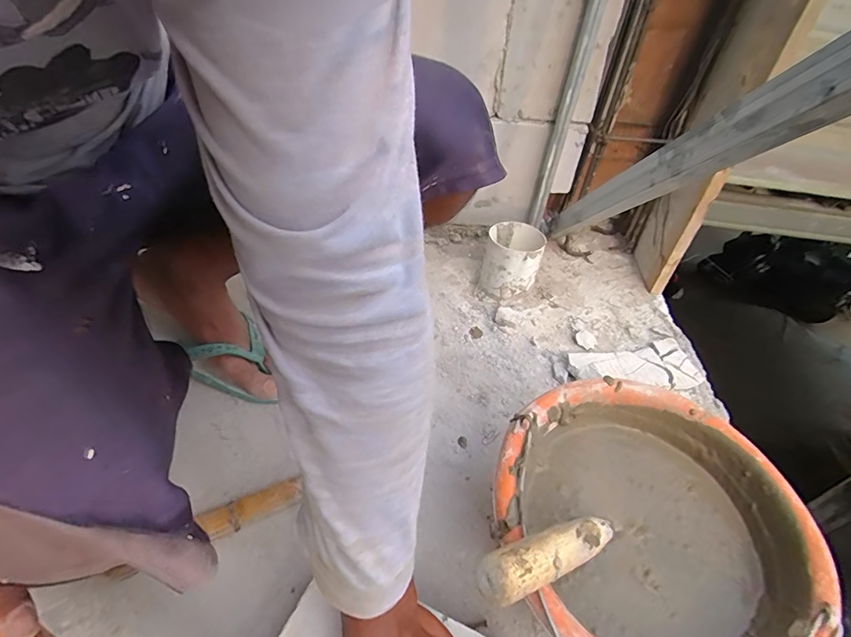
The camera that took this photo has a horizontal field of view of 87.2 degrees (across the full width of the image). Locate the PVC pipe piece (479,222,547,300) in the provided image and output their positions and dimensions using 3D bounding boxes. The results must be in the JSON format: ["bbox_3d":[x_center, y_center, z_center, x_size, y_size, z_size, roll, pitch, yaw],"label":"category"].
[{"bbox_3d":[0.144,-0.094,0.751,0.092,0.104,0.099,10,46,5],"label":"PVC pipe piece"}]

